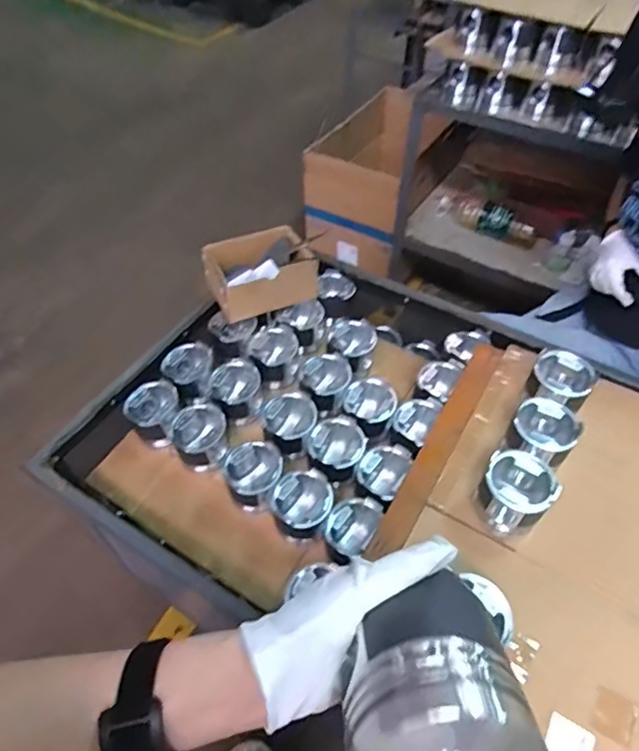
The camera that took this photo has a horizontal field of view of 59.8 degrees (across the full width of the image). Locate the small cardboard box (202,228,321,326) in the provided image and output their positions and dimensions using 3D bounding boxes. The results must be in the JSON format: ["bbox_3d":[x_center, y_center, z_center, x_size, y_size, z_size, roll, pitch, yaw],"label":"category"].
[{"bbox_3d":[-0.125,-0.218,1.161,0.204,0.111,0.158,-20,54,-16],"label":"small cardboard box"}]

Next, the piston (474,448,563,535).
[{"bbox_3d":[0.289,0.182,0.834,0.091,0.111,0.100,0,51,0],"label":"piston"}]

